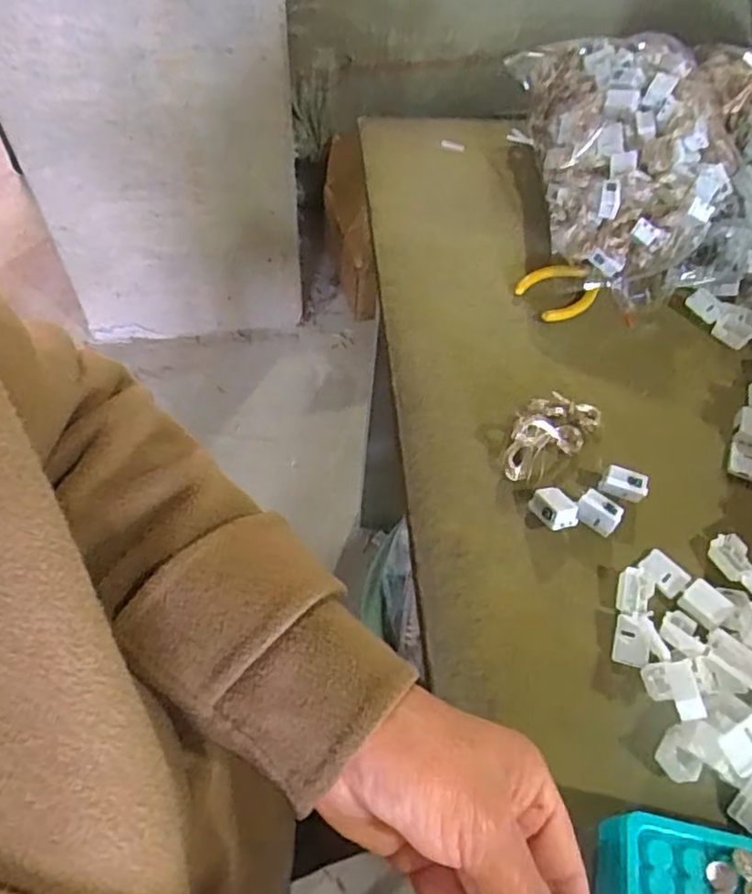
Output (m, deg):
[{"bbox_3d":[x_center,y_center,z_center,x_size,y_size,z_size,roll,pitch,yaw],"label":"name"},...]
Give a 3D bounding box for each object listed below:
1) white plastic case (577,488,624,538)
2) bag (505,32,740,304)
[{"bbox_3d":[0.137,0.041,0.395,0.026,0.024,0.014,31,61,16],"label":"white plastic case"},{"bbox_3d":[0.211,-0.250,0.536,0.152,0.110,0.260,1,57,-2],"label":"bag"}]

